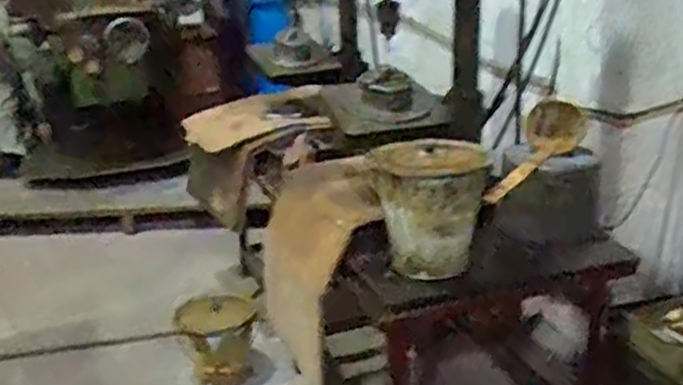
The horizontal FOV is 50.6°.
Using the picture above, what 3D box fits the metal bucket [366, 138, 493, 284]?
[{"bbox_3d":[0.185,0.041,1.528,0.231,0.287,0.231,-1,21,4],"label":"metal bucket"}]

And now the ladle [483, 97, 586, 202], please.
[{"bbox_3d":[0.440,-0.103,1.600,0.131,0.099,0.429,9,24,27],"label":"ladle"}]

